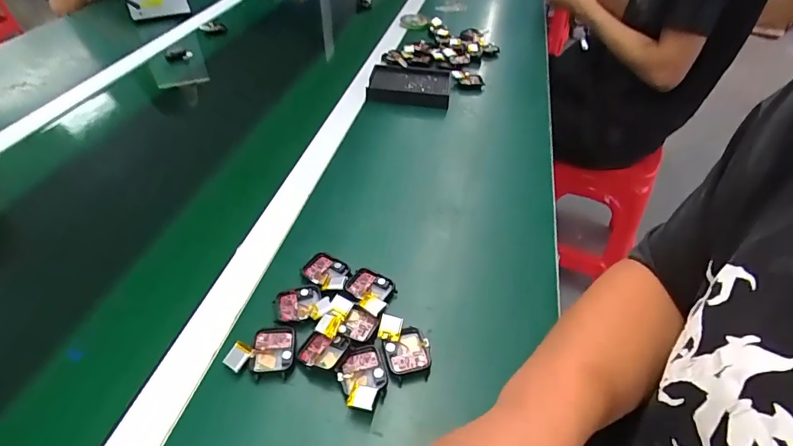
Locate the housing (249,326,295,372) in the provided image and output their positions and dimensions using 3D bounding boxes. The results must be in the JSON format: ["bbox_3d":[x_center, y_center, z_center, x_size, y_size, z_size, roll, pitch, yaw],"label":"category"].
[{"bbox_3d":[-0.107,0.110,0.377,0.035,0.006,0.040,-3,44,-5],"label":"housing"}]

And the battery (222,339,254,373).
[{"bbox_3d":[-0.135,0.113,0.366,0.017,0.004,0.022,28,68,18],"label":"battery"}]

